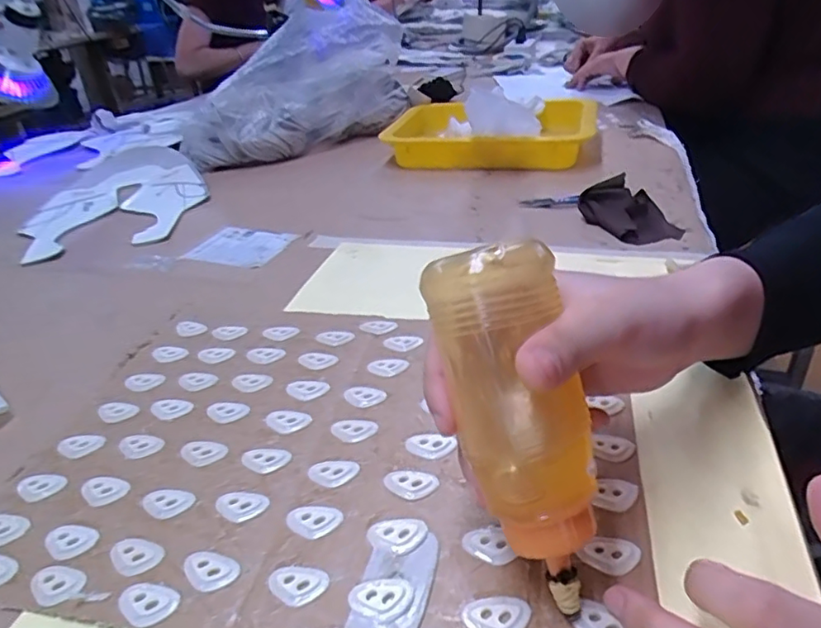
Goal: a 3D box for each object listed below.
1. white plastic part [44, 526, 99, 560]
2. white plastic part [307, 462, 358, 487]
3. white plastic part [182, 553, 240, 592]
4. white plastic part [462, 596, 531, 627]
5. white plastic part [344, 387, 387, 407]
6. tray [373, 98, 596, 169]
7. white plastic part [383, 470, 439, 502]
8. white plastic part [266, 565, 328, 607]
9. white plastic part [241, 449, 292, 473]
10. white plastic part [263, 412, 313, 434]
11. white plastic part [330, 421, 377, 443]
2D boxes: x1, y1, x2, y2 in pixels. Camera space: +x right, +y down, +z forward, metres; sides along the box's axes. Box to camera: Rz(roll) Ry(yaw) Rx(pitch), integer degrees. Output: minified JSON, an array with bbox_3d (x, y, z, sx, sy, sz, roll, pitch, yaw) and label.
[{"bbox_3d":[-0.158,0.105,0.270,0.023,0.004,0.016,-7,32,-3],"label":"white plastic part"},{"bbox_3d":[-0.039,0.079,0.293,0.025,0.004,0.015,-8,32,-6],"label":"white plastic part"},{"bbox_3d":[-0.087,0.111,0.251,0.026,0.004,0.015,5,33,15],"label":"white plastic part"},{"bbox_3d":[0.034,0.117,0.225,0.025,0.004,0.016,-8,32,-5],"label":"white plastic part"},{"bbox_3d":[-0.027,0.048,0.340,0.025,0.004,0.014,1,32,9],"label":"white plastic part"},{"bbox_3d":[0.098,-0.224,0.727,0.246,0.052,0.197,4,33,14],"label":"tray"},{"bbox_3d":[0.000,0.082,0.281,0.026,0.004,0.016,0,32,8],"label":"white plastic part"},{"bbox_3d":[-0.048,0.113,0.244,0.026,0.004,0.016,3,33,12],"label":"white plastic part"},{"bbox_3d":[-0.075,0.076,0.304,0.025,0.004,0.014,-9,32,-6],"label":"white plastic part"},{"bbox_3d":[-0.070,0.060,0.327,0.026,0.004,0.014,-1,32,7],"label":"white plastic part"},{"bbox_3d":[-0.031,0.063,0.317,0.025,0.004,0.014,-8,32,-5],"label":"white plastic part"}]

